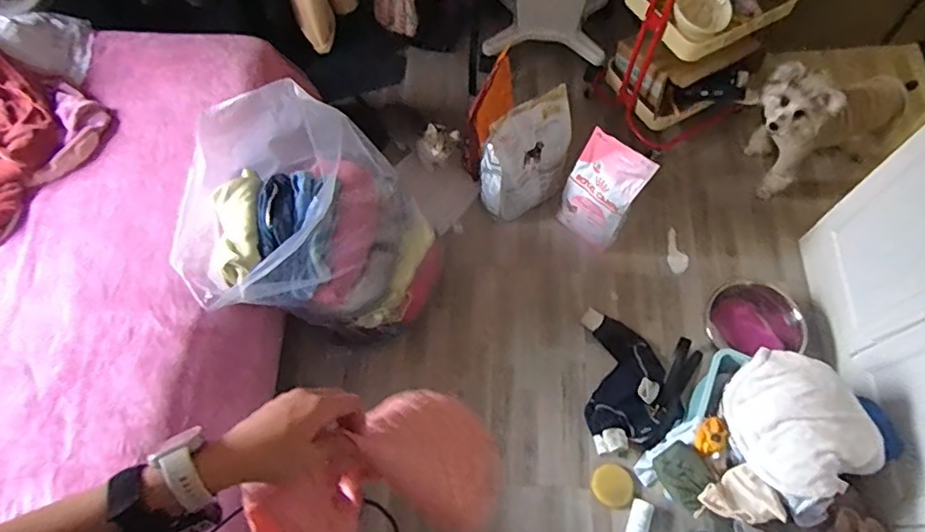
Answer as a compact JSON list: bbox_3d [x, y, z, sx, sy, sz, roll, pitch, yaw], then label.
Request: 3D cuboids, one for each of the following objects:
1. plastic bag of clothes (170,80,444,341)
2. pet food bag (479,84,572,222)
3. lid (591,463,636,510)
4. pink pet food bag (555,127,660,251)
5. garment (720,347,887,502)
[{"bbox_3d":[-0.310,-0.039,1.332,0.485,0.629,0.399,-11,65,-4],"label":"plastic bag of clothes"},{"bbox_3d":[0.189,-0.293,1.634,0.256,0.417,0.118,-27,67,-11],"label":"pet food bag"},{"bbox_3d":[0.374,0.547,1.392,0.101,0.018,0.094,0,65,1],"label":"lid"},{"bbox_3d":[0.389,-0.197,1.588,0.198,0.353,0.108,39,71,17],"label":"pink pet food bag"},{"bbox_3d":[0.705,0.329,1.174,0.253,0.122,0.294,-24,67,-10],"label":"garment"}]

